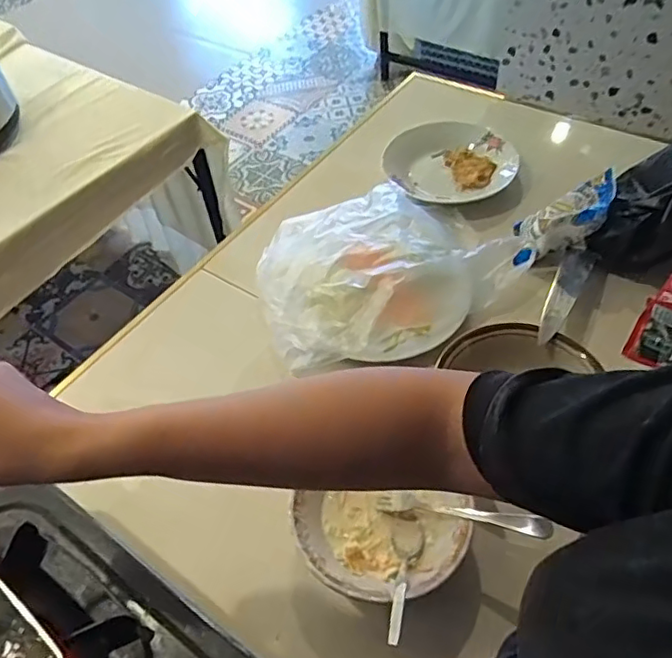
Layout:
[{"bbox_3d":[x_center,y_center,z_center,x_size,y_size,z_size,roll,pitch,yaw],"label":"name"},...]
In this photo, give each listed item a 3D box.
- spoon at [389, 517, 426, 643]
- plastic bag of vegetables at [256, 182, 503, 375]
[{"bbox_3d":[0.060,0.216,0.518,0.027,0.018,0.122,5,26,10],"label":"spoon"},{"bbox_3d":[0.041,-0.086,0.764,0.284,0.067,0.267,-17,51,-7],"label":"plastic bag of vegetables"}]

